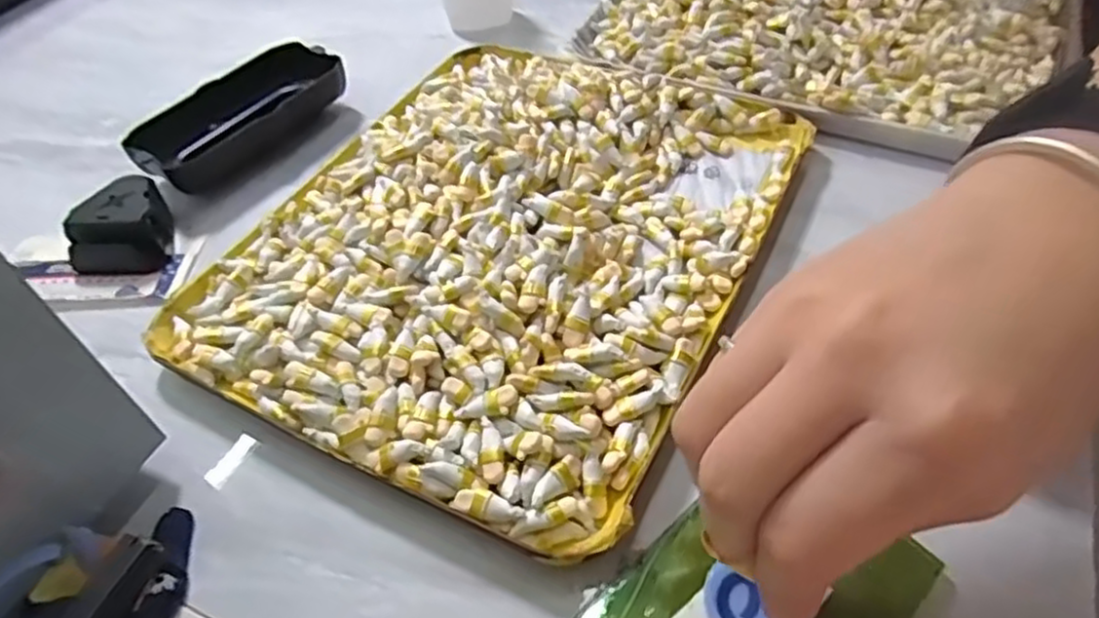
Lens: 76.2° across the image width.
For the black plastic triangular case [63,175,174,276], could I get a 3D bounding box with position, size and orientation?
[{"bbox_3d":[-0.192,-0.038,0.317,0.038,0.024,0.046,-3,49,3],"label":"black plastic triangular case"}]

